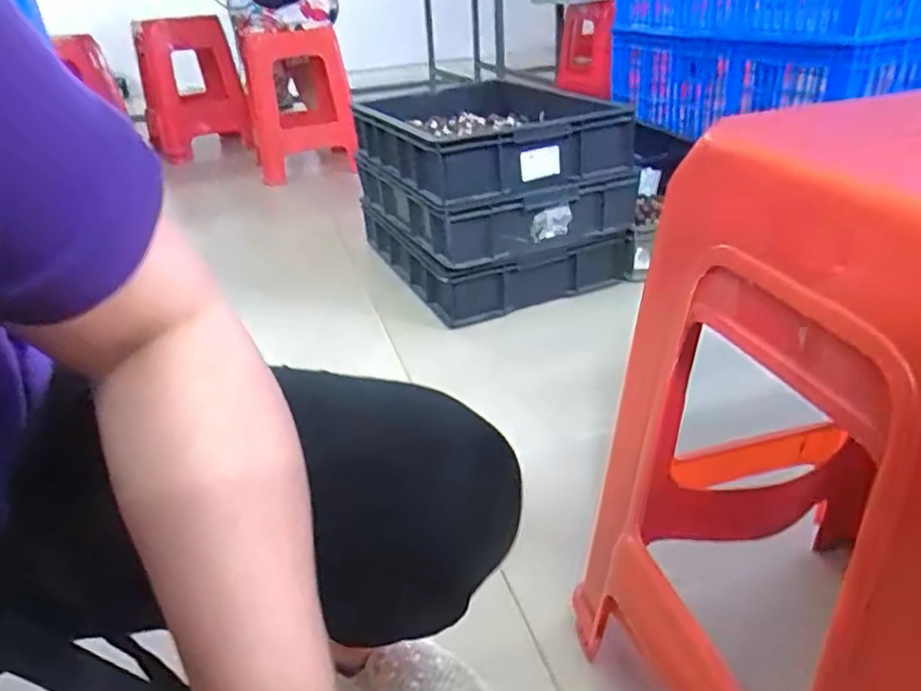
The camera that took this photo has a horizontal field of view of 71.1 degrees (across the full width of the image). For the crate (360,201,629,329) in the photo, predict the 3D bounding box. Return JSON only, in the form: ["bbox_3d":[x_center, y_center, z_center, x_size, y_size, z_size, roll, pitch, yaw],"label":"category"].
[{"bbox_3d":[0.054,-0.221,1.374,0.374,0.117,0.418,-18,33,-20],"label":"crate"}]

